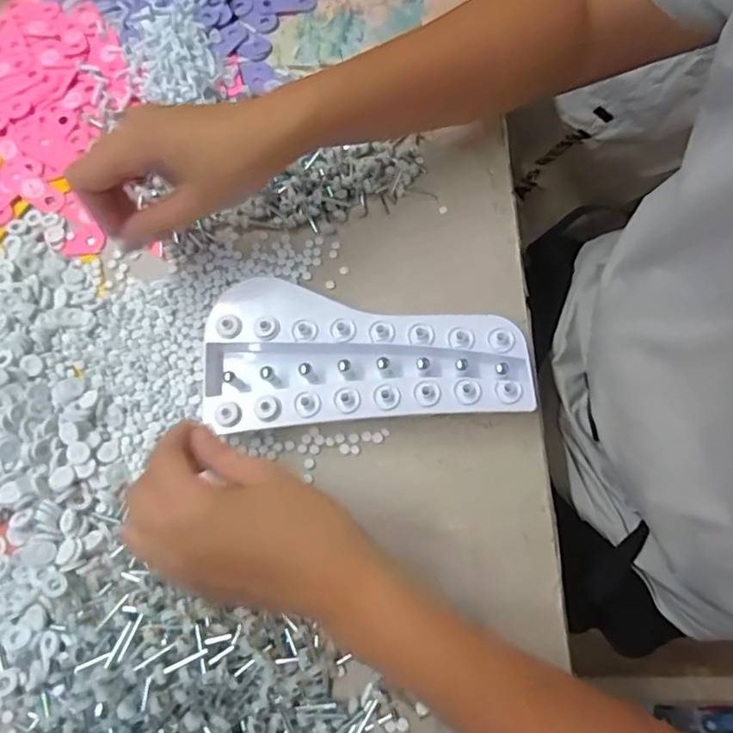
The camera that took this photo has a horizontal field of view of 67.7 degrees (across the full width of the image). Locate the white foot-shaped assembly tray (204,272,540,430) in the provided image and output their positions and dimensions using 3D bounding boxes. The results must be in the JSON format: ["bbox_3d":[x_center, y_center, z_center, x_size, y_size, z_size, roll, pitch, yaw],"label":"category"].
[{"bbox_3d":[-0.001,-0.002,0.391,0.228,0.036,0.105,2,71,7],"label":"white foot-shaped assembly tray"}]

